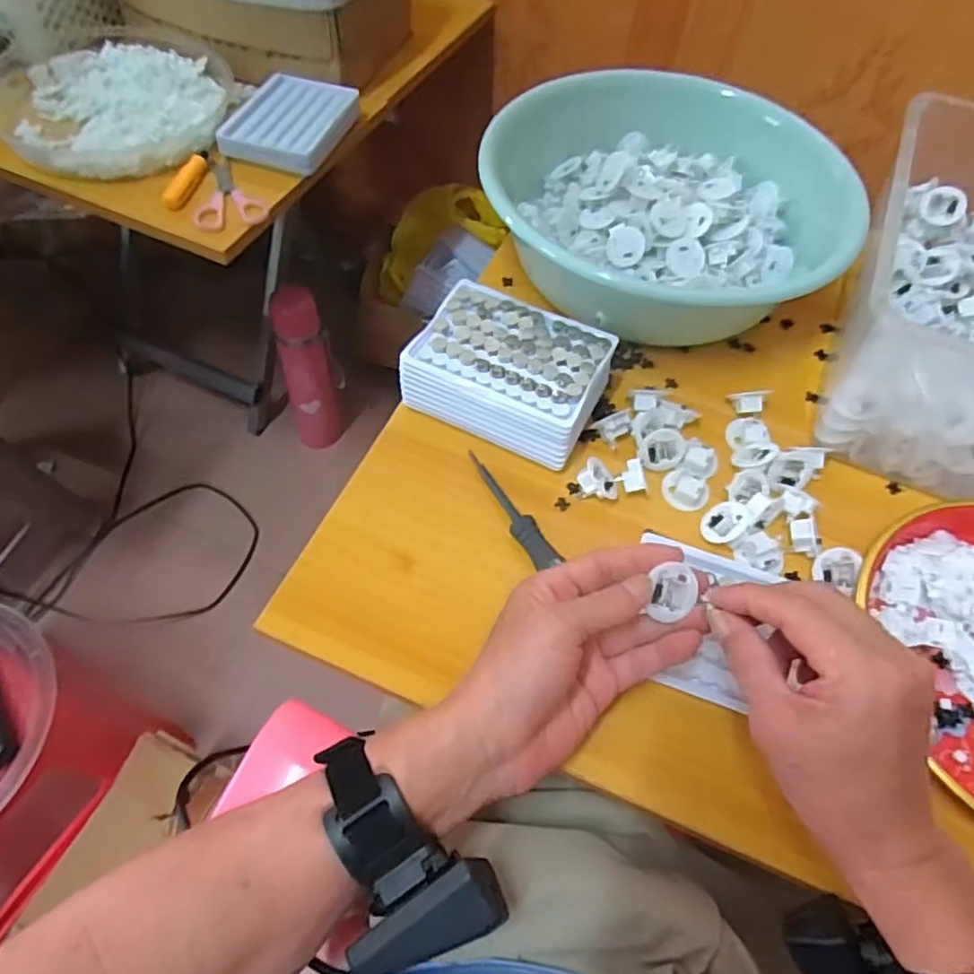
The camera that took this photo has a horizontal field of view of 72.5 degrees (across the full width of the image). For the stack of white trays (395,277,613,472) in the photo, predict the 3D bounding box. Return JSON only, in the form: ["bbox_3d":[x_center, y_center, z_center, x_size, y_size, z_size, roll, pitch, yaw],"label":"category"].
[{"bbox_3d":[0.015,-0.082,0.493,0.136,0.055,0.109,20,58,8],"label":"stack of white trays"}]

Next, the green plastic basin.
[{"bbox_3d":[0.156,-0.247,0.587,0.282,0.114,0.282,18,58,7],"label":"green plastic basin"}]

